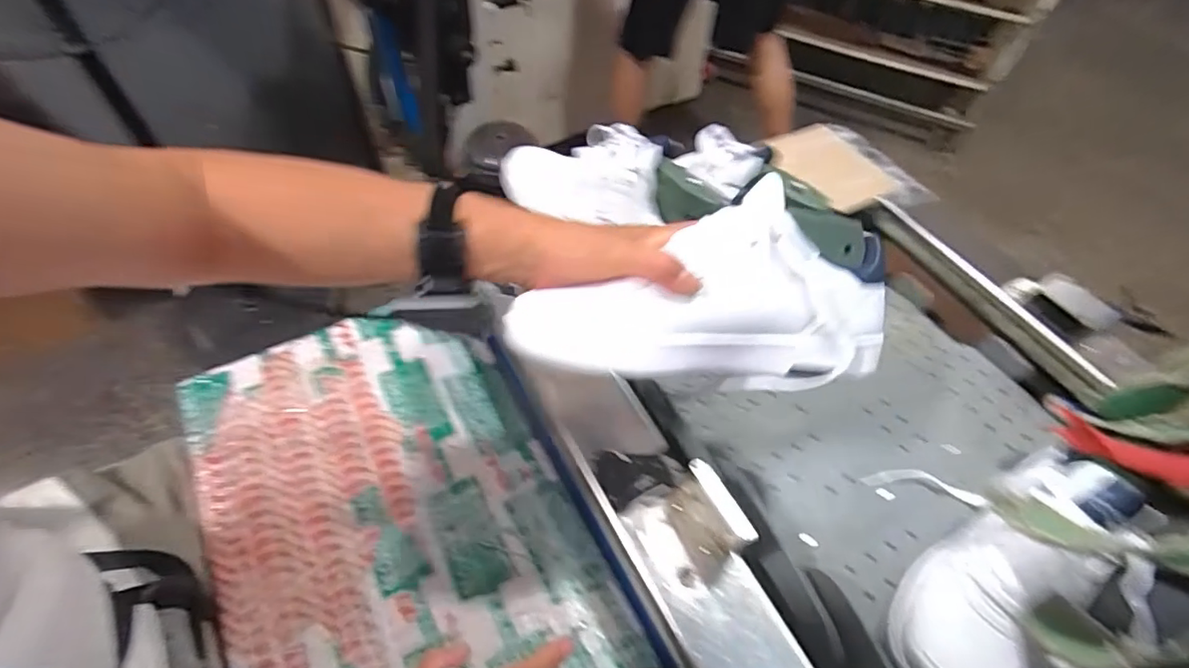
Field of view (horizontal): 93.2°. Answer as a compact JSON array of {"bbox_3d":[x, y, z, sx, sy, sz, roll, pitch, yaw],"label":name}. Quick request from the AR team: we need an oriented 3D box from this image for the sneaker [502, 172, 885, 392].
[{"bbox_3d":[0.070,-0.030,0.416,0.267,0.086,0.144,-5,99,-10],"label":"sneaker"}]

